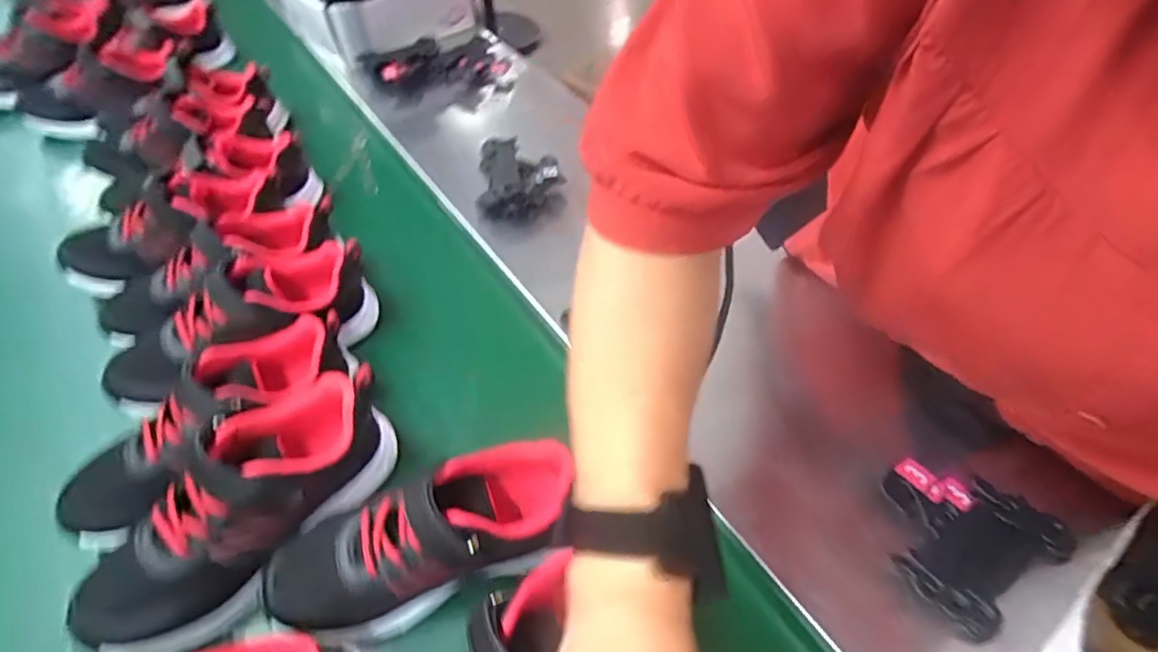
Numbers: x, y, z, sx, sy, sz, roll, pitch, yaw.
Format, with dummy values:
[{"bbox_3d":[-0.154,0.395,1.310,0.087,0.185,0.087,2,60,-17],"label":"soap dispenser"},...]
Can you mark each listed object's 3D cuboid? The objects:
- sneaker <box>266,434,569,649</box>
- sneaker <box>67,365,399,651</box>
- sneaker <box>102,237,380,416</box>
[{"bbox_3d":[-0.099,0.139,0.380,0.187,0.093,0.074,-13,50,-11],"label":"sneaker"},{"bbox_3d":[-0.226,0.118,0.397,0.210,0.086,0.089,-35,57,-27],"label":"sneaker"},{"bbox_3d":[-0.286,-0.004,0.509,0.210,0.088,0.074,-23,53,-19],"label":"sneaker"}]

